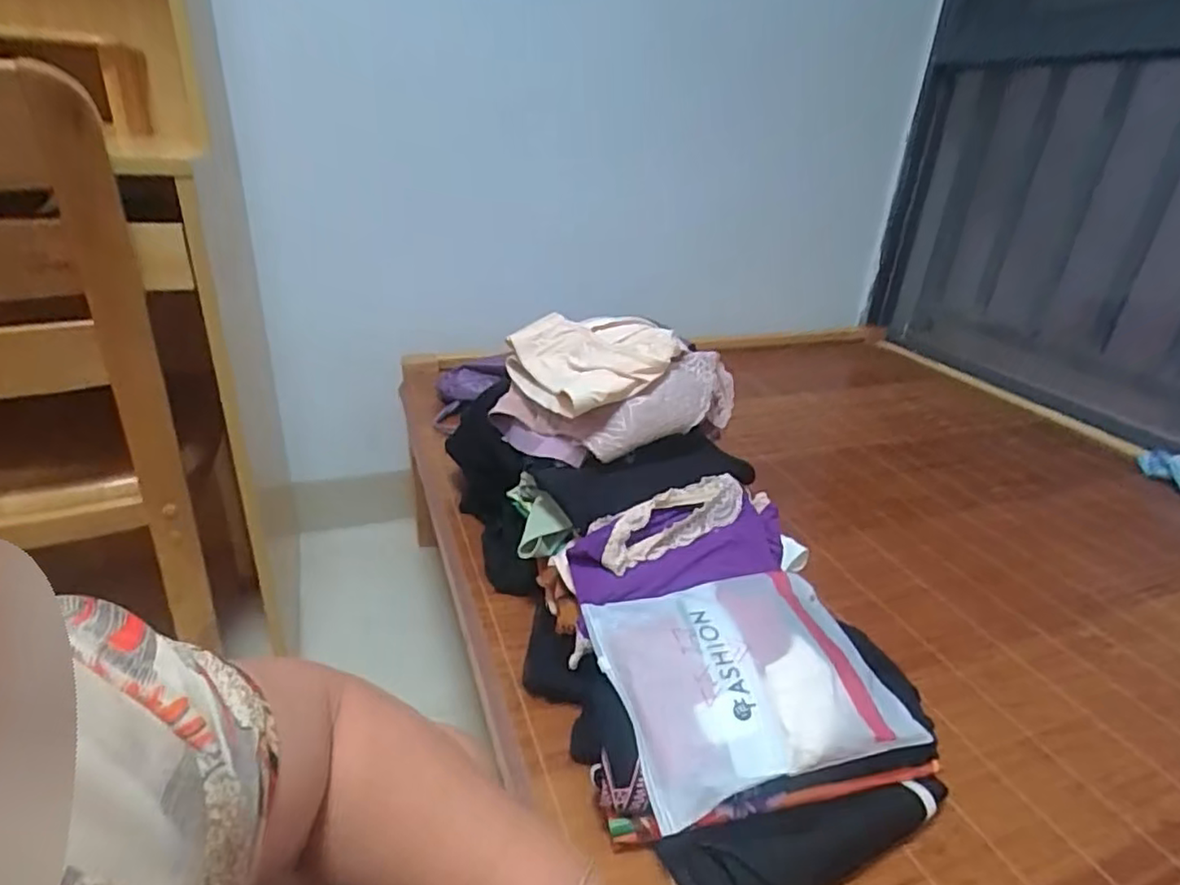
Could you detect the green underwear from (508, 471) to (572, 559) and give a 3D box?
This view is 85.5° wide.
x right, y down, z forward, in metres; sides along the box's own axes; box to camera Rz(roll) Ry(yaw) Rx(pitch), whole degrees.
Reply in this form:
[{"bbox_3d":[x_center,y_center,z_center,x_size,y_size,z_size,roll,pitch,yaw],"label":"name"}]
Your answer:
[{"bbox_3d":[-0.057,0.076,0.701,0.054,0.039,0.113,-1,25,-12],"label":"green underwear"}]

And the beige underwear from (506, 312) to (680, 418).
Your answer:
[{"bbox_3d":[0.002,-0.091,0.737,0.175,0.078,0.204,0,25,-11],"label":"beige underwear"}]

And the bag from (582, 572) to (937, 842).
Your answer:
[{"bbox_3d":[0.125,0.182,0.519,0.210,0.054,0.179,-4,26,-19],"label":"bag"}]

